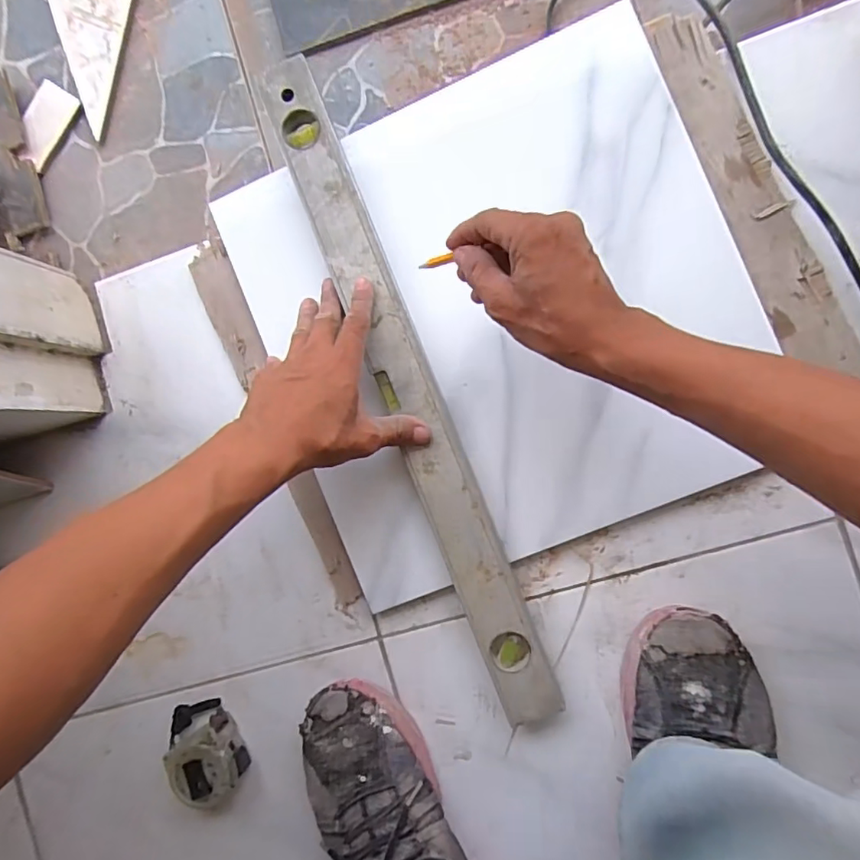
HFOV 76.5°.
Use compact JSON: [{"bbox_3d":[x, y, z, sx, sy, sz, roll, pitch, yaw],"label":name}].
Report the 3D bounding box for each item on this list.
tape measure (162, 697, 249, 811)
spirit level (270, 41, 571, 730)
[{"bbox_3d":[-0.204,0.293,0.499,0.059,0.044,0.079,-21,88,7],"label":"tape measure"},{"bbox_3d":[-0.017,-0.033,0.463,0.053,0.026,0.570,-21,88,7],"label":"spirit level"}]

